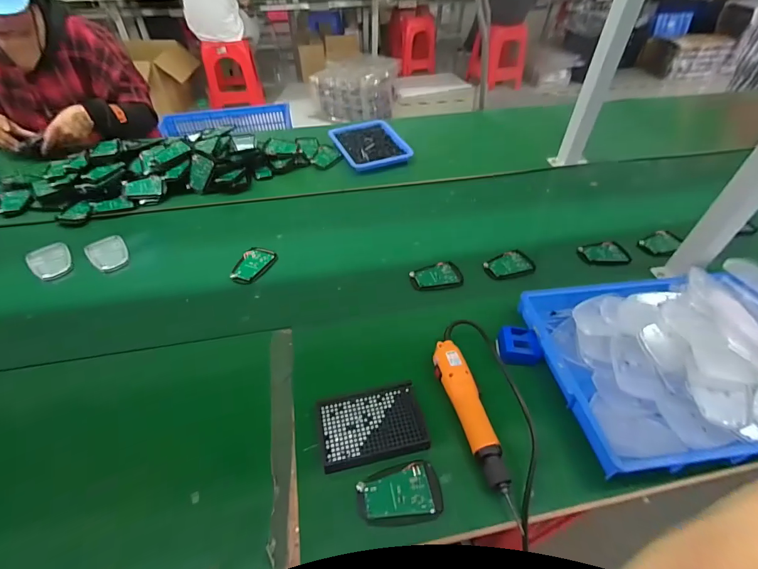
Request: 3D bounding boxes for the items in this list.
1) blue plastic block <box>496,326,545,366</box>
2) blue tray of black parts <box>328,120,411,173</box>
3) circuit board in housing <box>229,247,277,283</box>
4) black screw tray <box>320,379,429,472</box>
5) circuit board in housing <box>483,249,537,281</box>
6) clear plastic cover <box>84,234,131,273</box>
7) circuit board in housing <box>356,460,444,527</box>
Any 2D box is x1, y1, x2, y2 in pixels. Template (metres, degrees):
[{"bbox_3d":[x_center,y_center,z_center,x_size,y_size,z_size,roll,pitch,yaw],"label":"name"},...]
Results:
[{"bbox_3d":[0.215,0.094,0.579,0.058,0.028,0.057,-1,47,-2],"label":"blue plastic block"},{"bbox_3d":[-0.027,-0.395,1.057,0.189,0.034,0.210,-19,50,-18],"label":"blue tray of black parts"},{"bbox_3d":[-0.249,-0.037,0.741,0.061,0.011,0.095,17,49,14],"label":"circuit board in housing"},{"bbox_3d":[-0.010,0.182,0.496,0.133,0.009,0.095,-10,48,-10],"label":"black screw tray"},{"bbox_3d":[0.257,-0.039,0.740,0.098,0.011,0.070,-18,50,-17],"label":"circuit board in housing"},{"bbox_3d":[-0.547,-0.063,0.762,0.067,0.012,0.105,-33,55,-28],"label":"clear plastic cover"},{"bbox_3d":[0.025,0.245,0.439,0.095,0.007,0.064,-9,47,-10],"label":"circuit board in housing"}]

